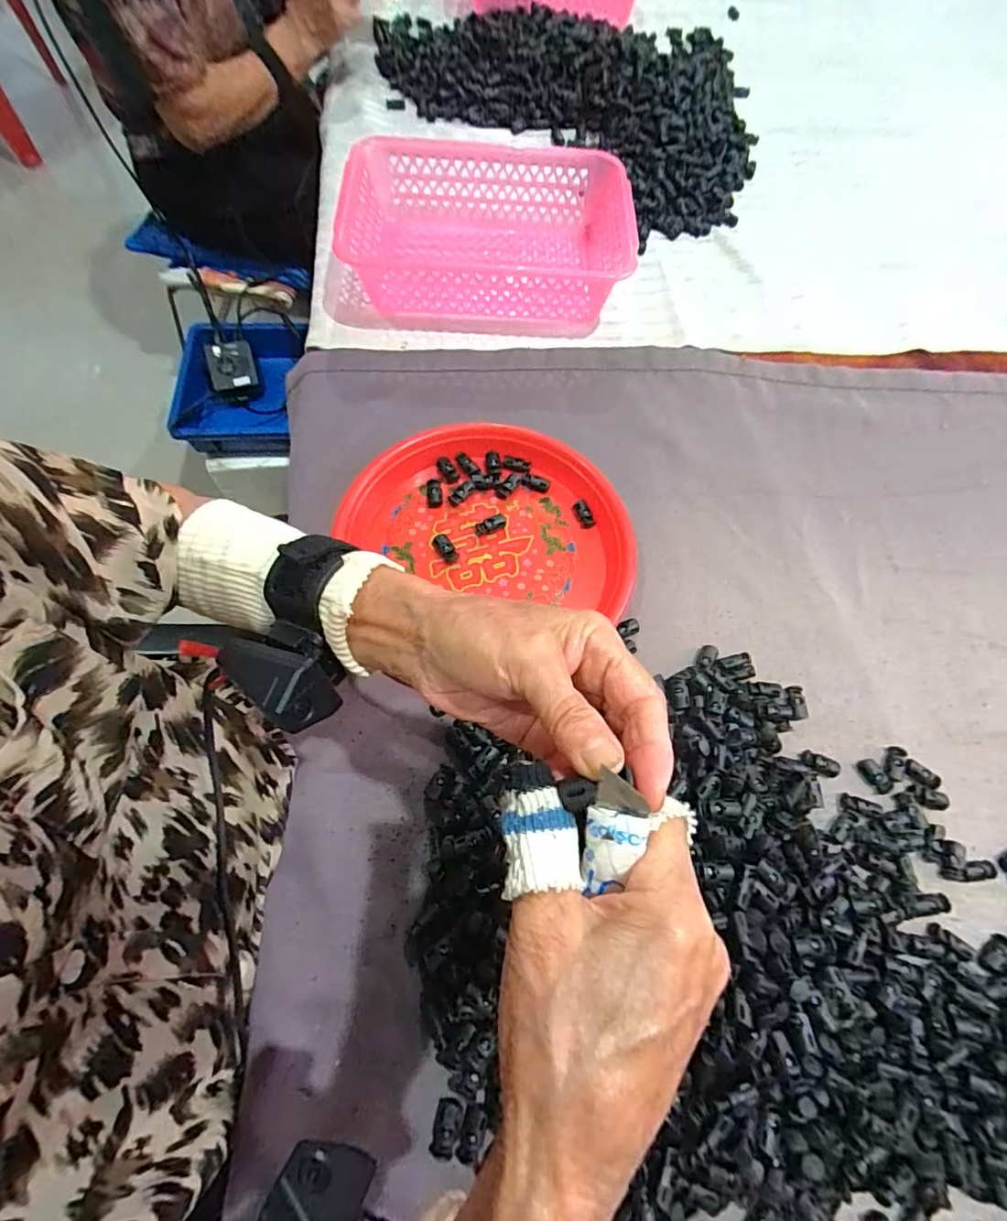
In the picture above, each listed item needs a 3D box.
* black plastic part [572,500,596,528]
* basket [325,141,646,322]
[{"bbox_3d":[0.076,-0.091,0.494,0.014,0.008,0.026,-22,69,-11],"label":"black plastic part"},{"bbox_3d":[-0.016,-0.422,0.596,0.304,0.076,0.221,3,67,-1],"label":"basket"}]

